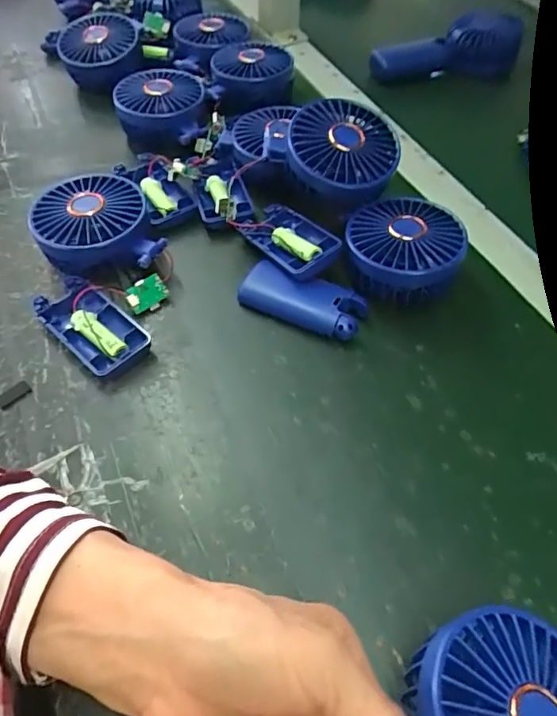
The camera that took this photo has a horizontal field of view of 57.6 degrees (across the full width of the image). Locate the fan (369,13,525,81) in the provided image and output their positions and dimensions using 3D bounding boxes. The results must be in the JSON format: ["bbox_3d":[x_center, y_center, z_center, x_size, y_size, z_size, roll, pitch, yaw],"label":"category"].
[{"bbox_3d":[0.207,-0.382,0.630,0.183,0.049,0.052,-2,55,-2],"label":"fan"}]

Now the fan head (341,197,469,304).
[{"bbox_3d":[0.097,-0.082,0.394,0.085,0.050,0.079,0,55,0],"label":"fan head"}]

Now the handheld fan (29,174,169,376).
[{"bbox_3d":[-0.140,-0.074,0.390,0.094,0.047,0.189,-11,56,-8],"label":"handheld fan"}]

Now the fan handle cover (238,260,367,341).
[{"bbox_3d":[0.019,-0.043,0.383,0.091,0.023,0.038,23,58,15],"label":"fan handle cover"}]

